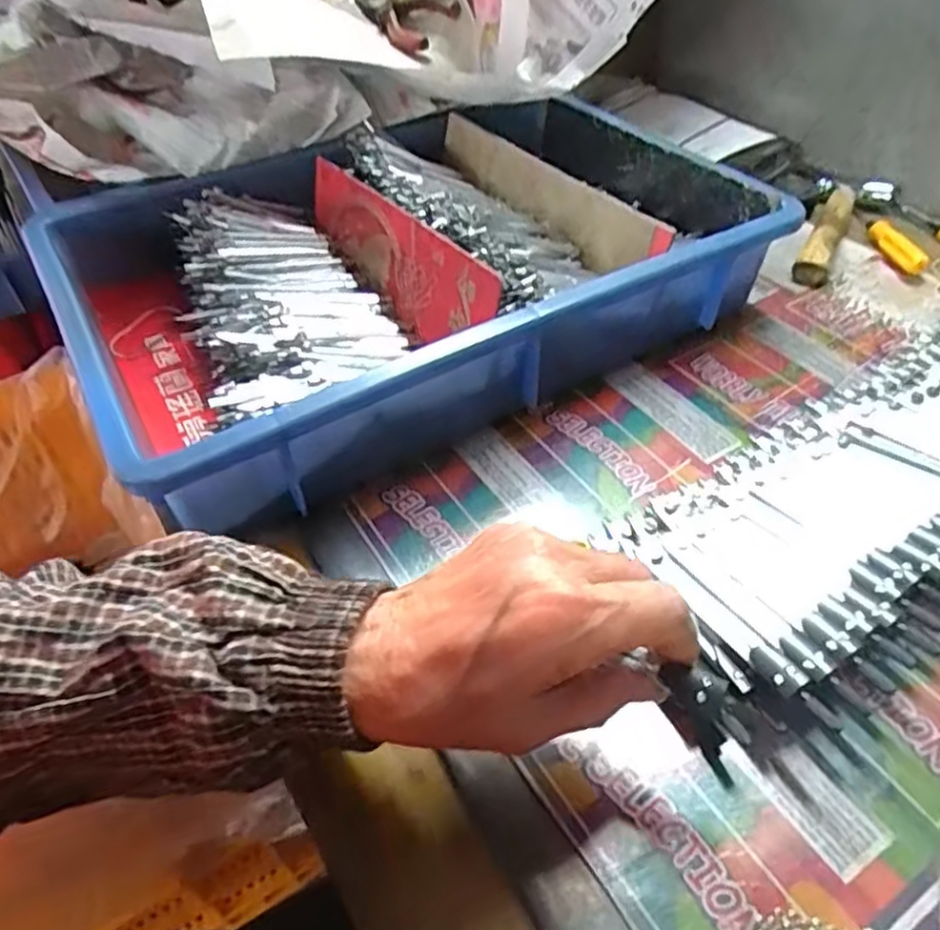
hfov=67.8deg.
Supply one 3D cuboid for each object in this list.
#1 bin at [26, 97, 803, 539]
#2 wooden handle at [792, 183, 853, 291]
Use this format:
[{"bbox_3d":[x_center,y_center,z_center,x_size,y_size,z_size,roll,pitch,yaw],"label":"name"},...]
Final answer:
[{"bbox_3d":[-0.041,-0.138,0.481,0.422,0.082,0.294,-25,50,-21],"label":"bin"},{"bbox_3d":[0.280,-0.182,0.552,0.026,0.021,0.132,19,49,20],"label":"wooden handle"}]

